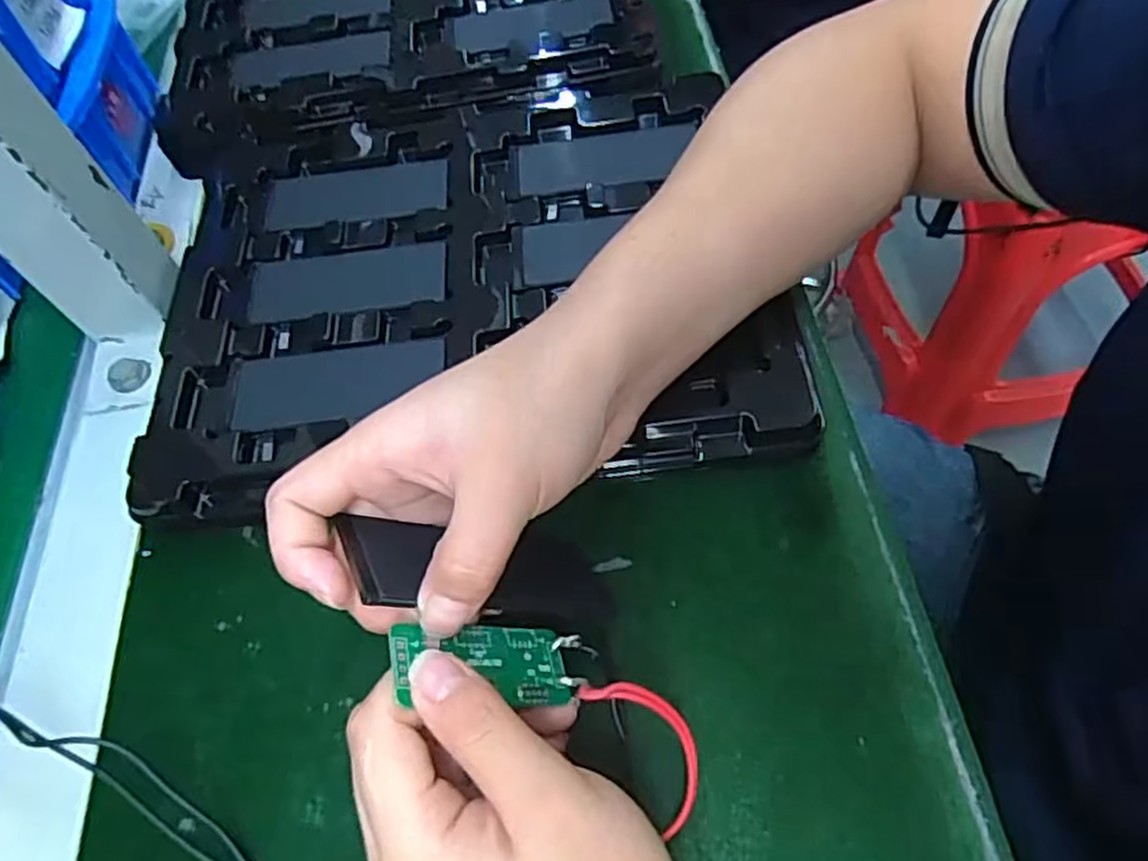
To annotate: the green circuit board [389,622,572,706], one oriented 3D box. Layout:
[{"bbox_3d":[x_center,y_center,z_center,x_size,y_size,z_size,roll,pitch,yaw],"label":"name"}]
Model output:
[{"bbox_3d":[-0.027,0.067,0.218,0.054,0.004,0.024,13,42,-29],"label":"green circuit board"}]

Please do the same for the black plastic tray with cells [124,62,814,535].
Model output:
[{"bbox_3d":[-0.047,-0.074,0.348,0.276,0.027,0.224,-8,59,2],"label":"black plastic tray with cells"}]

